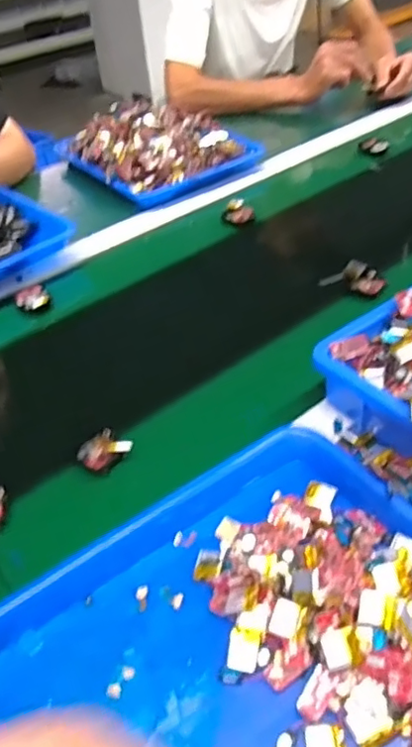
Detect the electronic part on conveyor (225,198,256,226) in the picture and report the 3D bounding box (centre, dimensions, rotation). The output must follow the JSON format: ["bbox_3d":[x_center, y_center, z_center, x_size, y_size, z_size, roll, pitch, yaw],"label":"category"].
[{"bbox_3d":[0.047,-0.230,0.810,0.032,0.021,0.043,-18,45,-14],"label":"electronic part on conveyor"}]

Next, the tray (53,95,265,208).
[{"bbox_3d":[-0.086,-0.379,0.939,0.237,0.071,0.281,-30,49,-25],"label":"tray"}]

